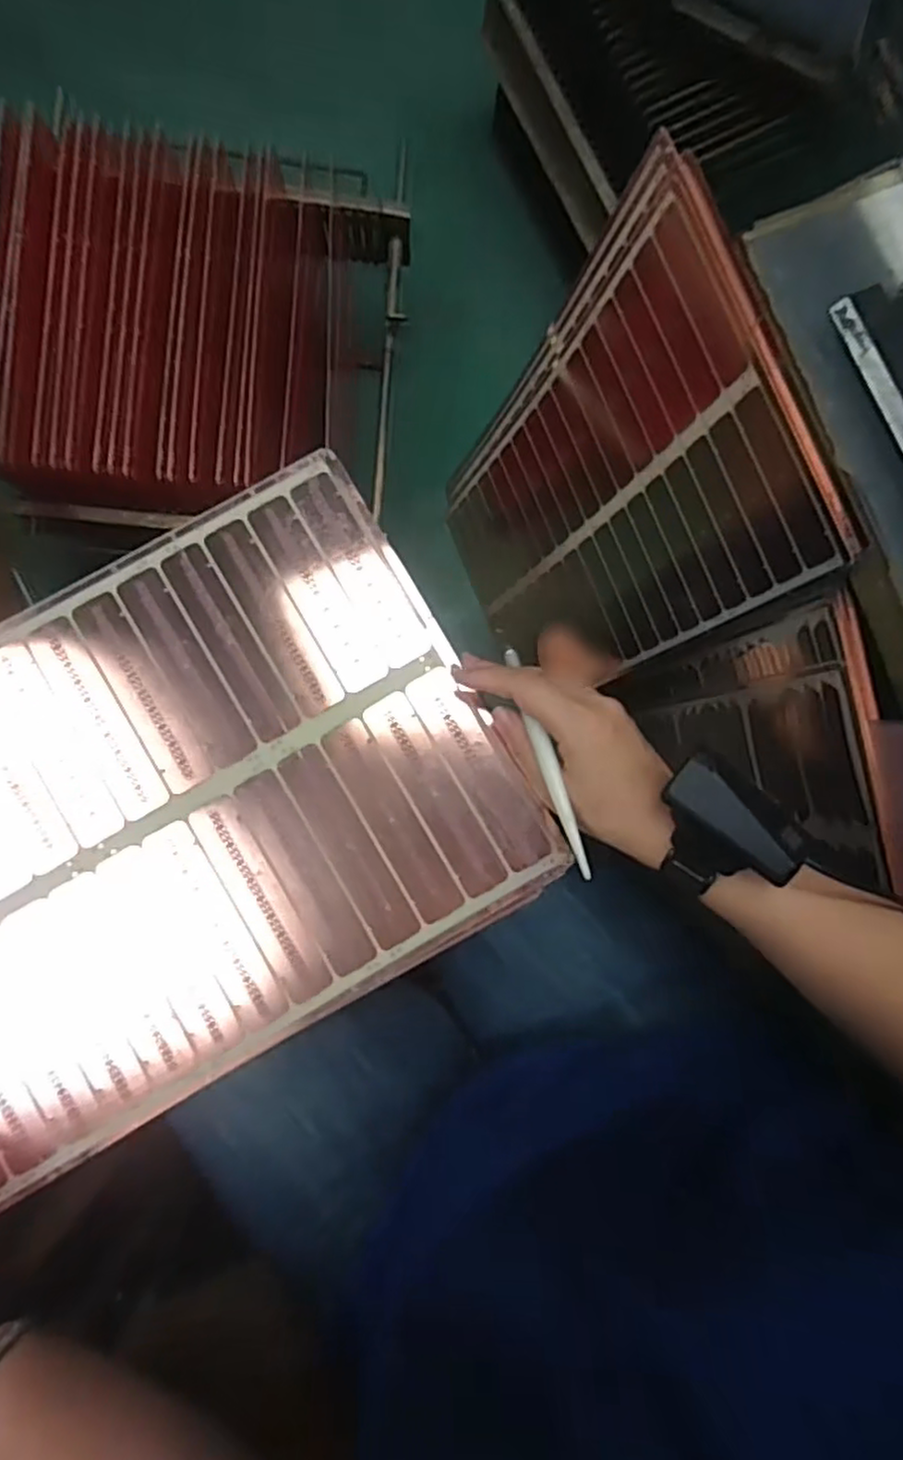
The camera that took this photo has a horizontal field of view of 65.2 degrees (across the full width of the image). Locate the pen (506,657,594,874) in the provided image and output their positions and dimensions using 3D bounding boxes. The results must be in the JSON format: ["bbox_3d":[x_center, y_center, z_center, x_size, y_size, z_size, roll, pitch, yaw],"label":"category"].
[{"bbox_3d":[0.054,0.020,0.388,0.007,0.006,0.126,-15,73,-4],"label":"pen"}]

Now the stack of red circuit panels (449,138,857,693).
[{"bbox_3d":[0.137,-0.227,0.718,0.029,0.506,0.329,-23,87,-20],"label":"stack of red circuit panels"}]

